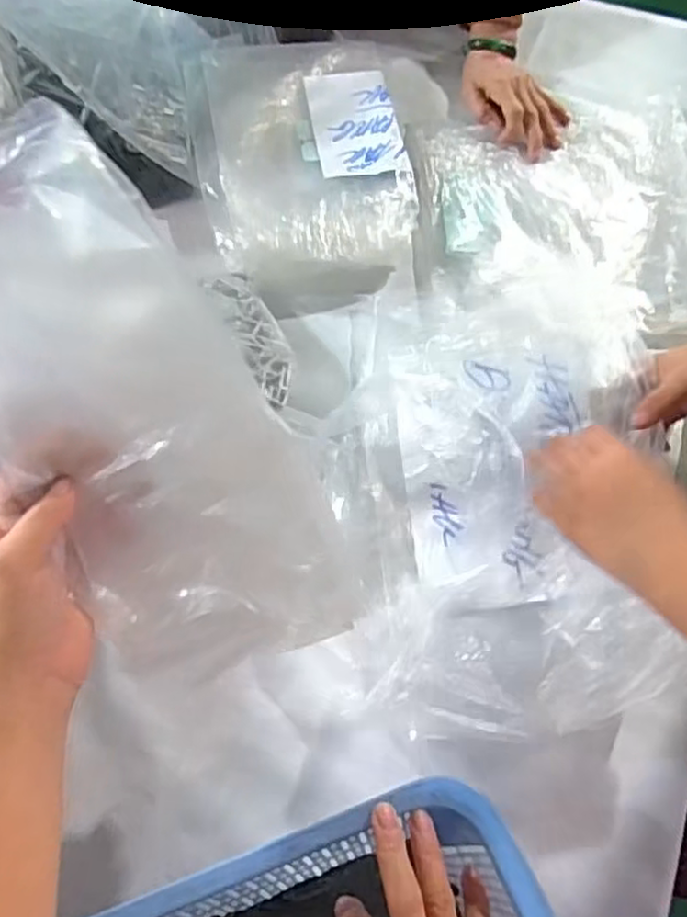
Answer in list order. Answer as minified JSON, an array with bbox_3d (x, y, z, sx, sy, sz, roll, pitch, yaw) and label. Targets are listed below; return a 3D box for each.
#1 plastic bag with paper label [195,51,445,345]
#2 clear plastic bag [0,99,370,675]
[{"bbox_3d":[-0.025,-0.310,0.712,0.250,0.069,0.367,1,66,1],"label":"plastic bag with paper label"},{"bbox_3d":[-0.113,-0.015,0.337,0.153,0.047,0.288,-33,99,13],"label":"clear plastic bag"}]

